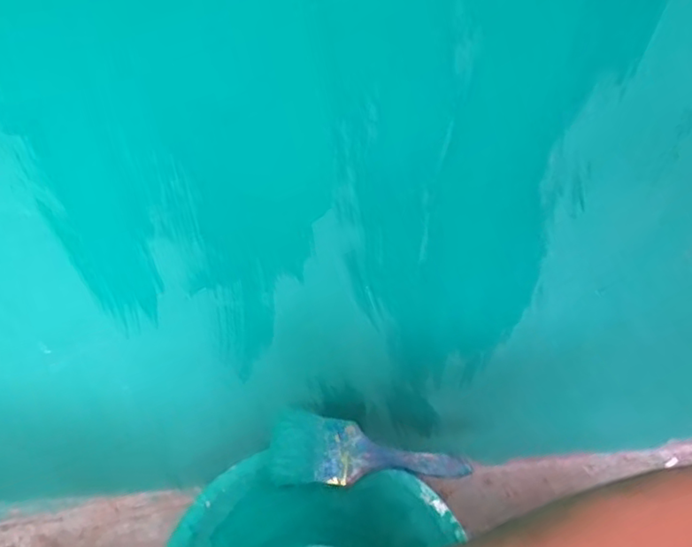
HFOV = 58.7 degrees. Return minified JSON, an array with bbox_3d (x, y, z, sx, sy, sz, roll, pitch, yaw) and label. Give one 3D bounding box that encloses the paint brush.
[{"bbox_3d":[0.019,0.155,0.543,0.167,0.010,0.060,1,69,1],"label":"paint brush"}]

